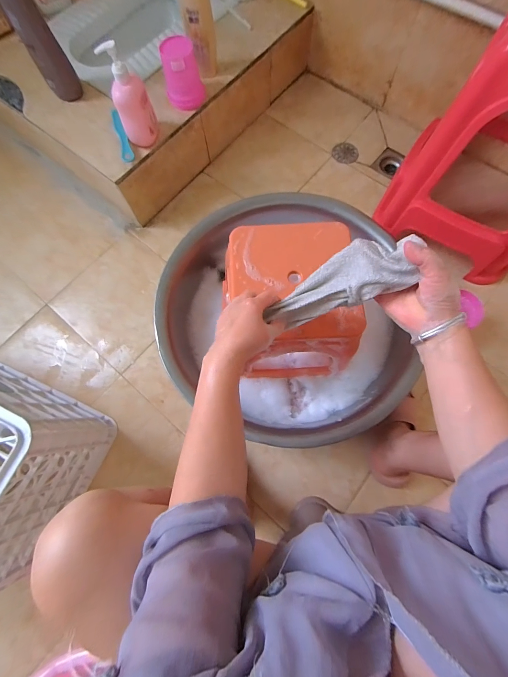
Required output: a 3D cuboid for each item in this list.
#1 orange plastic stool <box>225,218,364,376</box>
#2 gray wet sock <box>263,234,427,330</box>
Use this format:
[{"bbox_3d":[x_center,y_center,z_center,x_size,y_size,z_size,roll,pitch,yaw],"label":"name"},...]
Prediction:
[{"bbox_3d":[0.072,-0.062,0.568,0.210,0.196,0.248,-7,74,1],"label":"orange plastic stool"},{"bbox_3d":[0.103,-0.068,0.366,0.175,0.041,0.065,-23,72,29],"label":"gray wet sock"}]

